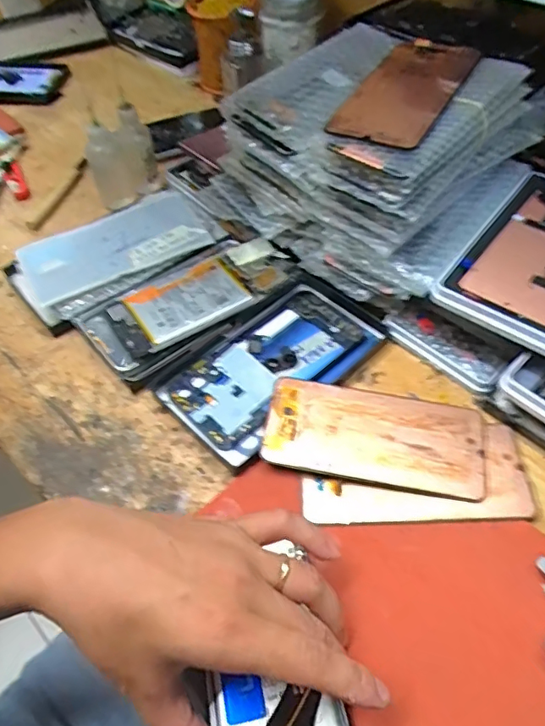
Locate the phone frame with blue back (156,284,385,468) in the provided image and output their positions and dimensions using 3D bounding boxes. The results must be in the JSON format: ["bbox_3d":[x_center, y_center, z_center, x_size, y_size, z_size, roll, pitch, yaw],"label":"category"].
[{"bbox_3d":[0.003,0.001,0.434,0.172,0.015,0.092,-38,60,-22],"label":"phone frame with blue back"}]

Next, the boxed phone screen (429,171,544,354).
[{"bbox_3d":[0.210,-0.085,0.403,0.099,0.014,0.190,33,62,25],"label":"boxed phone screen"}]

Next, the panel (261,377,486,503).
[{"bbox_3d":[0.071,0.052,0.374,0.149,0.007,0.071,11,58,5],"label":"panel"}]

